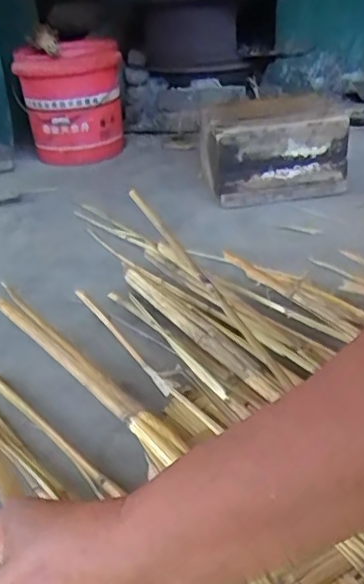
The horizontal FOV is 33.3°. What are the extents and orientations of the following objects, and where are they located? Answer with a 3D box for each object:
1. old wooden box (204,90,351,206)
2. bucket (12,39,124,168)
[{"bbox_3d":[0.177,-0.287,1.229,0.266,0.169,0.219,-7,27,-2],"label":"old wooden box"},{"bbox_3d":[-0.258,-0.446,1.472,0.221,0.278,0.221,-7,27,-1],"label":"bucket"}]

